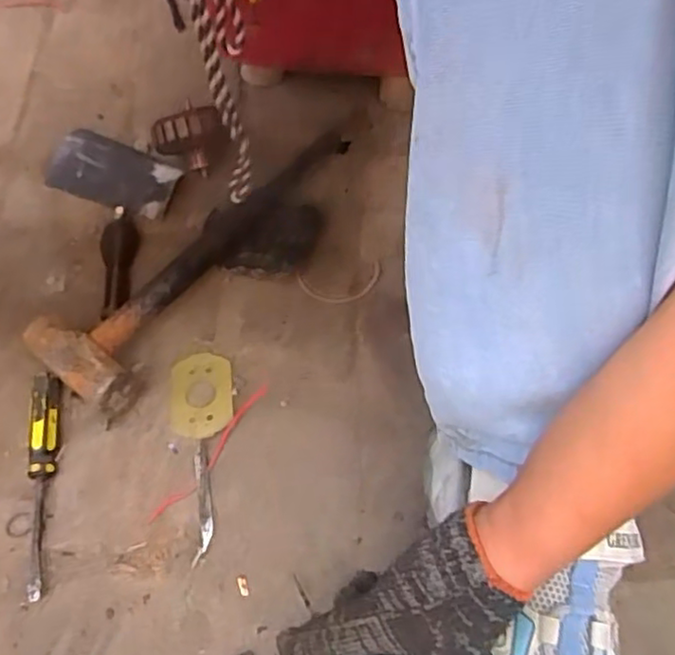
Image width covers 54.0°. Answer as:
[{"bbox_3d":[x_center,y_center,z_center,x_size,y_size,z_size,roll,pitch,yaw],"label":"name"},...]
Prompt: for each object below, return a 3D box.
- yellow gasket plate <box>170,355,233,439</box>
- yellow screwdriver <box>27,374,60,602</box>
[{"bbox_3d":[-0.110,0.053,0.530,0.049,0.006,0.073,-8,58,-1],"label":"yellow gasket plate"},{"bbox_3d":[-0.219,0.113,0.491,0.020,0.020,0.164,-10,58,-2],"label":"yellow screwdriver"}]

